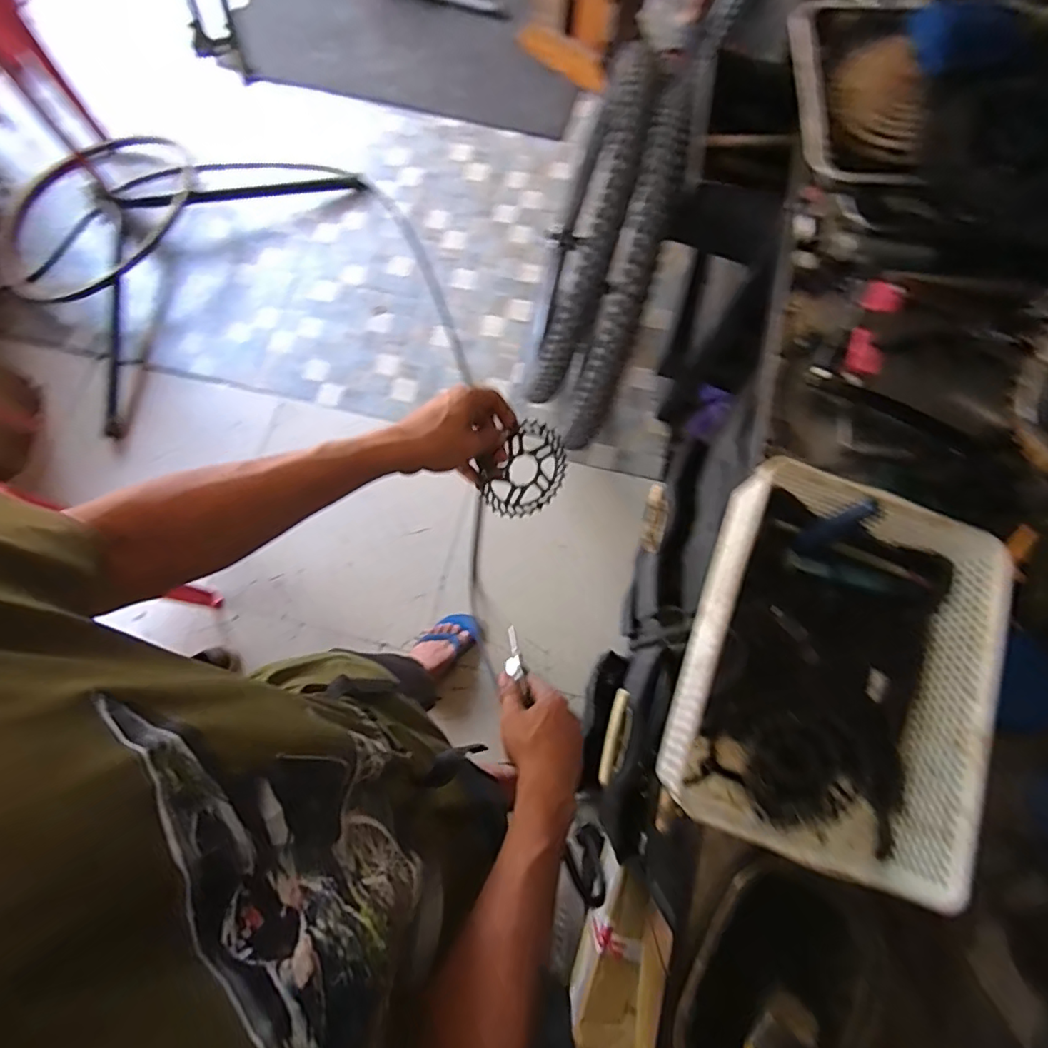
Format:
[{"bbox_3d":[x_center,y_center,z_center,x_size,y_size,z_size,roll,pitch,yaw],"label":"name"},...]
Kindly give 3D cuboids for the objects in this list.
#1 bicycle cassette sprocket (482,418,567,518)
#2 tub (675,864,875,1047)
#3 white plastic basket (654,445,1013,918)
[{"bbox_3d":[0.003,-0.055,0.616,0.105,0.008,0.096,-39,123,-7],"label":"bicycle cassette sprocket"},{"bbox_3d":[0.223,0.423,0.497,0.154,0.039,0.193,31,78,8],"label":"tub"},{"bbox_3d":[0.290,0.131,0.521,0.248,0.086,0.329,19,77,5],"label":"white plastic basket"}]

